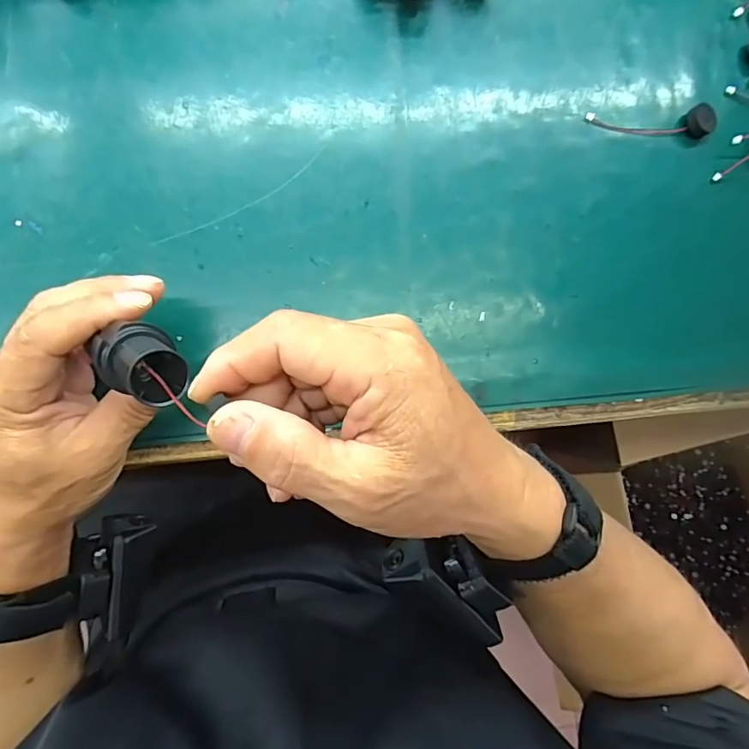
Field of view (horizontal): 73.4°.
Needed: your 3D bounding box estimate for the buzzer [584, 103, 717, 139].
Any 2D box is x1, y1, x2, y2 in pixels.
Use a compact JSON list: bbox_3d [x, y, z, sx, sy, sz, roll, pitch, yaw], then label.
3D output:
[{"bbox_3d":[0.191,-0.174,0.347,0.088,0.011,0.021,-4,90,-7],"label":"buzzer"}]

